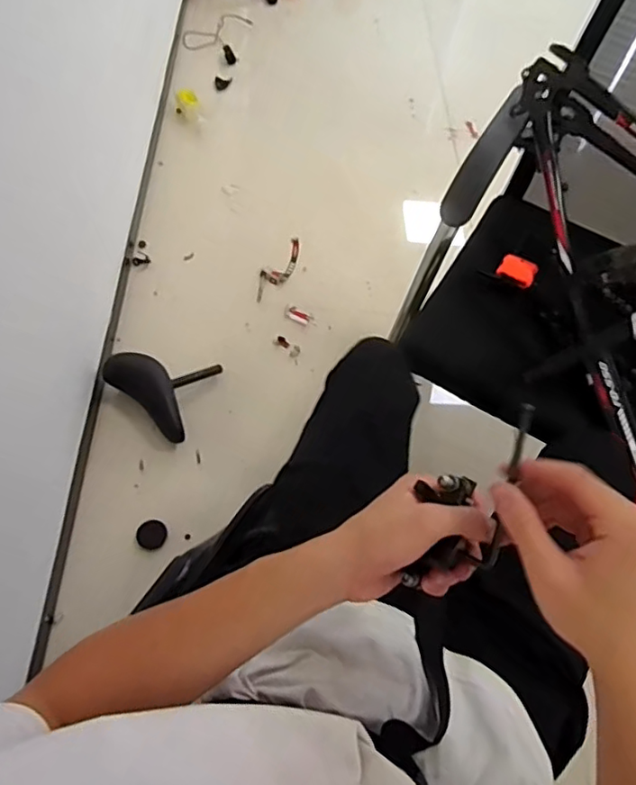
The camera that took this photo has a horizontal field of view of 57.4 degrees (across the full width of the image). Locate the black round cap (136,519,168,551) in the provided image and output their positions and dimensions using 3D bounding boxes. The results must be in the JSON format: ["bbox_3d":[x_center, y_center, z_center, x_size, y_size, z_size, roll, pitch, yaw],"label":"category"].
[{"bbox_3d":[-0.321,0.275,1.126,0.057,0.011,0.056,3,59,-5],"label":"black round cap"}]

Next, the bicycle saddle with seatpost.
[{"bbox_3d":[-0.331,-0.024,1.221,0.176,0.147,0.198,18,58,5],"label":"bicycle saddle with seatpost"}]

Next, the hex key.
[{"bbox_3d":[0.117,0.065,0.379,0.024,0.133,0.006,6,29,-1],"label":"hex key"}]

